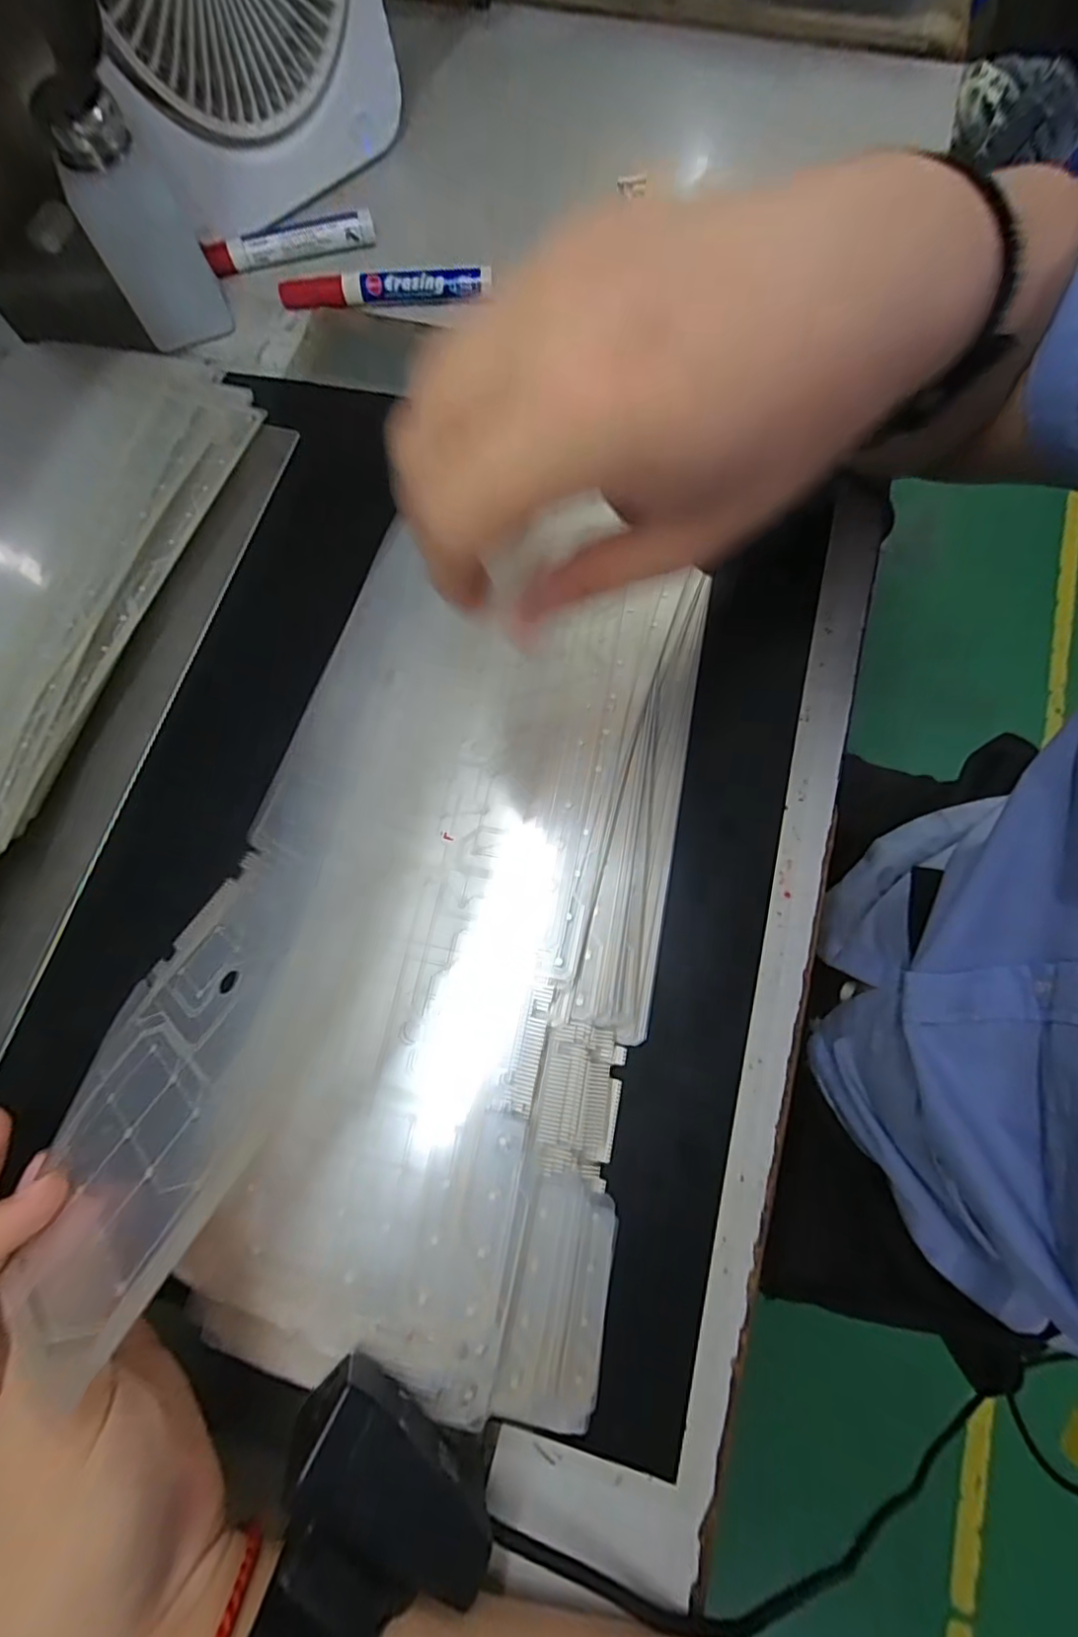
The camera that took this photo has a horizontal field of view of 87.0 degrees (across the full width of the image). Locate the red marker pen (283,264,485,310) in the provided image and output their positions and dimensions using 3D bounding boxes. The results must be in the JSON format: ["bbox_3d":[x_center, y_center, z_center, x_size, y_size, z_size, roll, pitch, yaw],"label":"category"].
[{"bbox_3d":[-0.101,-0.345,0.370,0.137,0.017,0.018,1,74,2],"label":"red marker pen"}]

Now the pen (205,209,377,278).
[{"bbox_3d":[-0.168,-0.390,0.383,0.112,0.013,0.016,-13,73,-2],"label":"pen"}]

